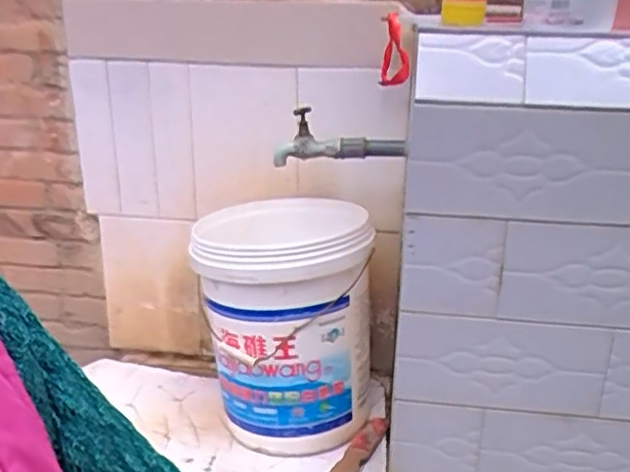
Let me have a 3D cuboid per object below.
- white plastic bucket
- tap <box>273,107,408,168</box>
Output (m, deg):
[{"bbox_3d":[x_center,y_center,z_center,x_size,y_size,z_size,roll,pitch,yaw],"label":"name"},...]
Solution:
[{"bbox_3d":[-0.056,0.139,1.145,0.300,0.342,0.316,1,18,0],"label":"white plastic bucket"},{"bbox_3d":[0.041,-0.151,1.019,0.213,0.078,0.051,3,19,6],"label":"tap"}]

